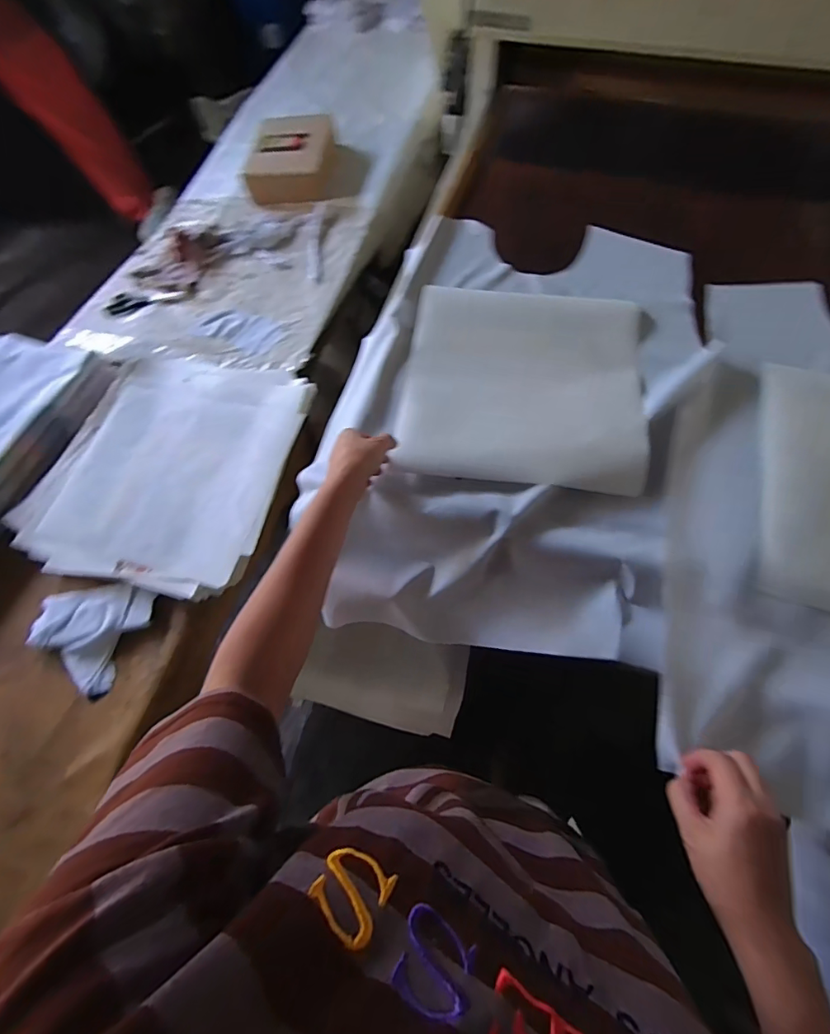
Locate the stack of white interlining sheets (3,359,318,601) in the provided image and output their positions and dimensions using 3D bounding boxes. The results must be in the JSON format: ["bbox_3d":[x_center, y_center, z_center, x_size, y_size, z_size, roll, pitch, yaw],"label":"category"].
[{"bbox_3d":[-0.415,-0.099,0.811,0.417,0.064,0.432,12,65,6],"label":"stack of white interlining sheets"}]

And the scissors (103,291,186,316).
[{"bbox_3d":[-0.646,-0.512,1.148,0.193,0.019,0.063,-3,67,5],"label":"scissors"}]

